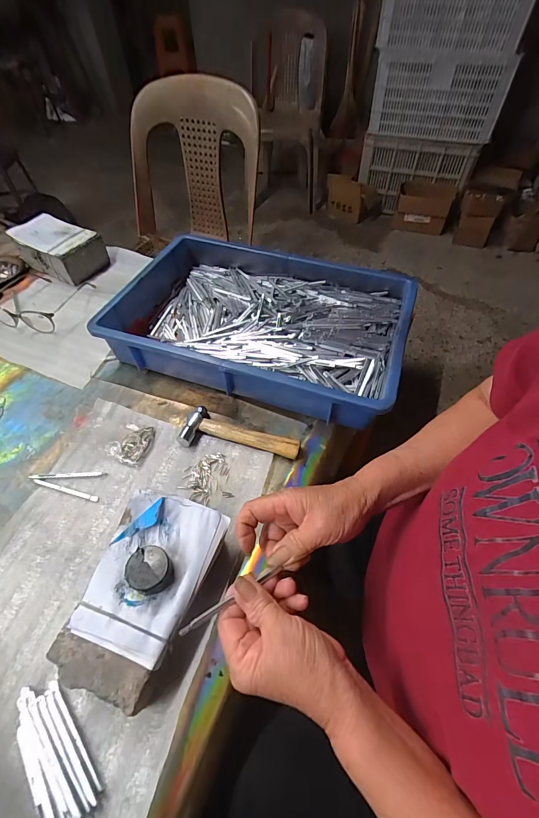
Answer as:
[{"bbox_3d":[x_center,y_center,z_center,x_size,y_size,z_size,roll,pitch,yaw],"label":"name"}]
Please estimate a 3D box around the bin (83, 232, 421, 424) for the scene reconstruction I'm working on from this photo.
[{"bbox_3d":[-0.012,-0.139,0.565,0.427,0.093,0.284,17,54,11],"label":"bin"}]

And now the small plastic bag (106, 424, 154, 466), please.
[{"bbox_3d":[-0.178,0.042,0.460,0.043,0.021,0.057,22,55,16],"label":"small plastic bag"}]

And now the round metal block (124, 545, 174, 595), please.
[{"bbox_3d":[-0.110,0.148,0.320,0.039,0.020,0.038,1,53,-1],"label":"round metal block"}]

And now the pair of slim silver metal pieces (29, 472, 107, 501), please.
[{"bbox_3d":[-0.250,0.087,0.434,0.095,0.004,0.037,9,53,7],"label":"pair of slim silver metal pieces"}]

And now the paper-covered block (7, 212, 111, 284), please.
[{"bbox_3d":[-0.423,-0.322,0.699,0.150,0.068,0.101,18,55,14],"label":"paper-covered block"}]

